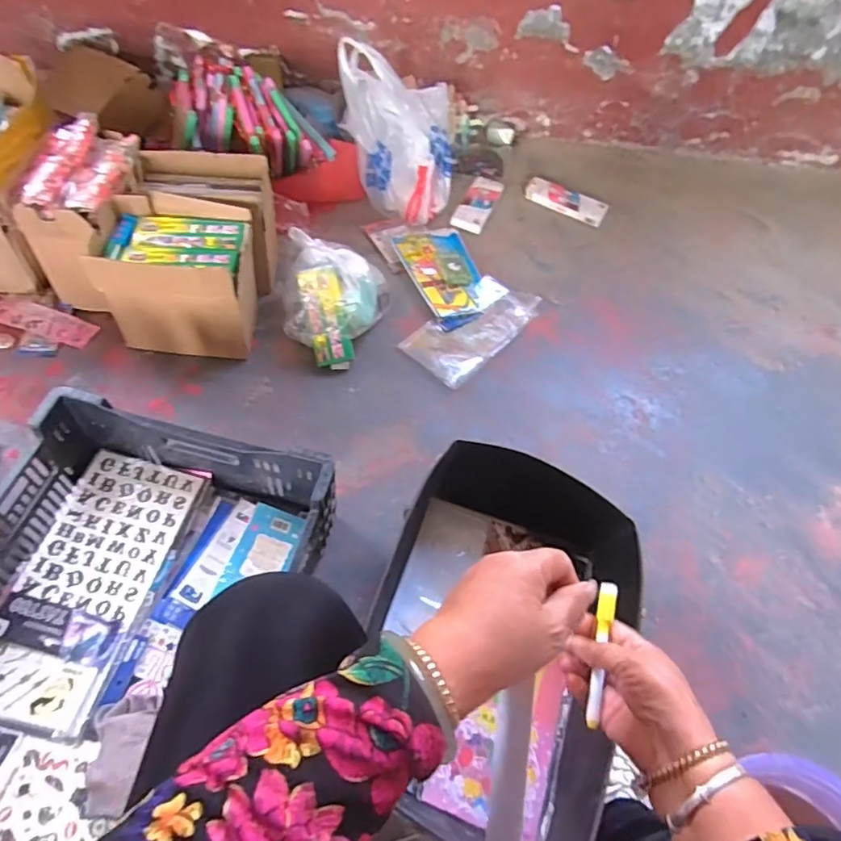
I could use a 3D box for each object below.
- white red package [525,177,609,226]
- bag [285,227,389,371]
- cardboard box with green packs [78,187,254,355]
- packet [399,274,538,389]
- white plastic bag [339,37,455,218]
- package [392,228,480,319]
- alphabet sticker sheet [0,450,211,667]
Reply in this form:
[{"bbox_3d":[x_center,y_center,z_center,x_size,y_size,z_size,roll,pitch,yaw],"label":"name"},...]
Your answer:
[{"bbox_3d":[0.388,-0.591,1.461,0.220,0.040,0.072,26,54,18],"label":"white red package"},{"bbox_3d":[-0.172,-0.226,1.042,0.194,0.169,0.190,5,51,2],"label":"bag"},{"bbox_3d":[-0.412,-0.255,0.968,0.226,0.209,0.173,1,51,-2],"label":"cardboard box with green packs"},{"bbox_3d":[0.117,-0.199,1.148,0.160,0.029,0.328,33,57,22],"label":"packet"},{"bbox_3d":[-0.054,-0.642,1.241,0.255,0.328,0.167,4,51,1],"label":"white plastic bag"},{"bbox_3d":[0.055,-0.347,1.225,0.172,0.024,0.265,-11,60,-23],"label":"package"},{"bbox_3d":[-0.437,0.178,0.751,0.170,0.007,0.271,16,57,2],"label":"alphabet sticker sheet"}]

